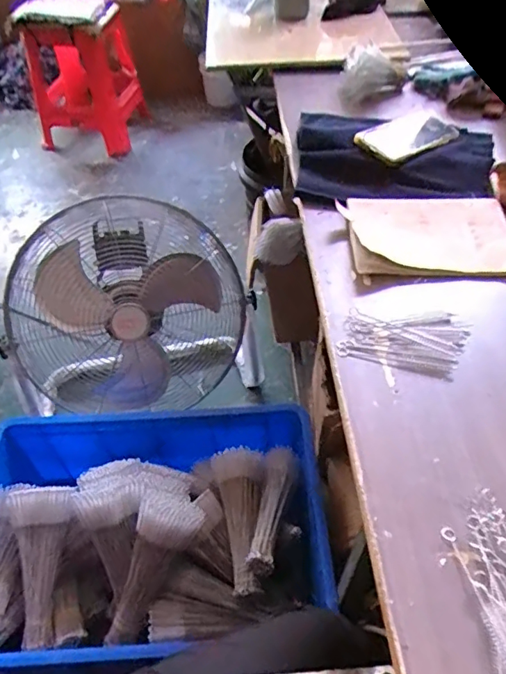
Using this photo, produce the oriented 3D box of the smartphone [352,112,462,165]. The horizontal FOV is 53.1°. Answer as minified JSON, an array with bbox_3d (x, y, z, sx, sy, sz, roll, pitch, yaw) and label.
[{"bbox_3d":[0.221,-0.289,0.725,0.176,0.010,0.078,-29,63,-30],"label":"smartphone"}]

